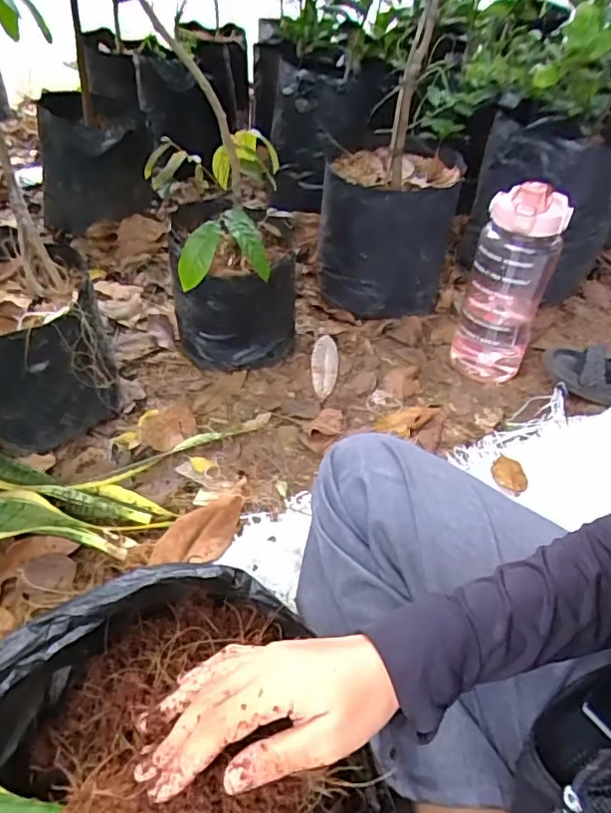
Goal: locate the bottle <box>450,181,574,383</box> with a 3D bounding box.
[{"bbox_3d":[0.307,-0.190,0.861,0.111,0.284,0.104,16,44,16],"label":"bottle"}]

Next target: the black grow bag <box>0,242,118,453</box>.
[{"bbox_3d":[-0.353,-0.066,0.734,0.180,0.198,0.176,-11,43,-14],"label":"black grow bag"}]

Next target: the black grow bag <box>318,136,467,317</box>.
[{"bbox_3d":[0.146,-0.321,1.030,0.213,0.240,0.268,9,42,8],"label":"black grow bag"}]

